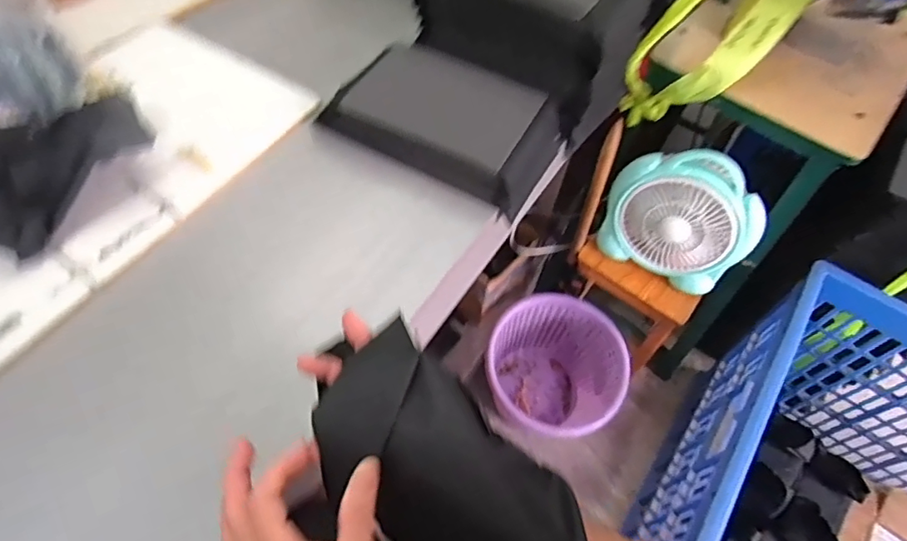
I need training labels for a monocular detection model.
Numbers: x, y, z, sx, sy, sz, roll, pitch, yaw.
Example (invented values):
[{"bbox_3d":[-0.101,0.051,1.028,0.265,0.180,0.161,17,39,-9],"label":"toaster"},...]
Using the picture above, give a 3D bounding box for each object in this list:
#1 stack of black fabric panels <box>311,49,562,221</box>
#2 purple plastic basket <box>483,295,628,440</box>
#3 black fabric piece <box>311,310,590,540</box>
[{"bbox_3d":[-0.010,-0.196,0.697,0.277,0.073,0.171,27,58,13],"label":"stack of black fabric panels"},{"bbox_3d":[0.200,0.238,1.147,0.257,0.304,0.281,2,56,-3],"label":"purple plastic basket"},{"bbox_3d":[-0.003,0.149,0.373,0.120,0.055,0.236,-34,82,-24],"label":"black fabric piece"}]

